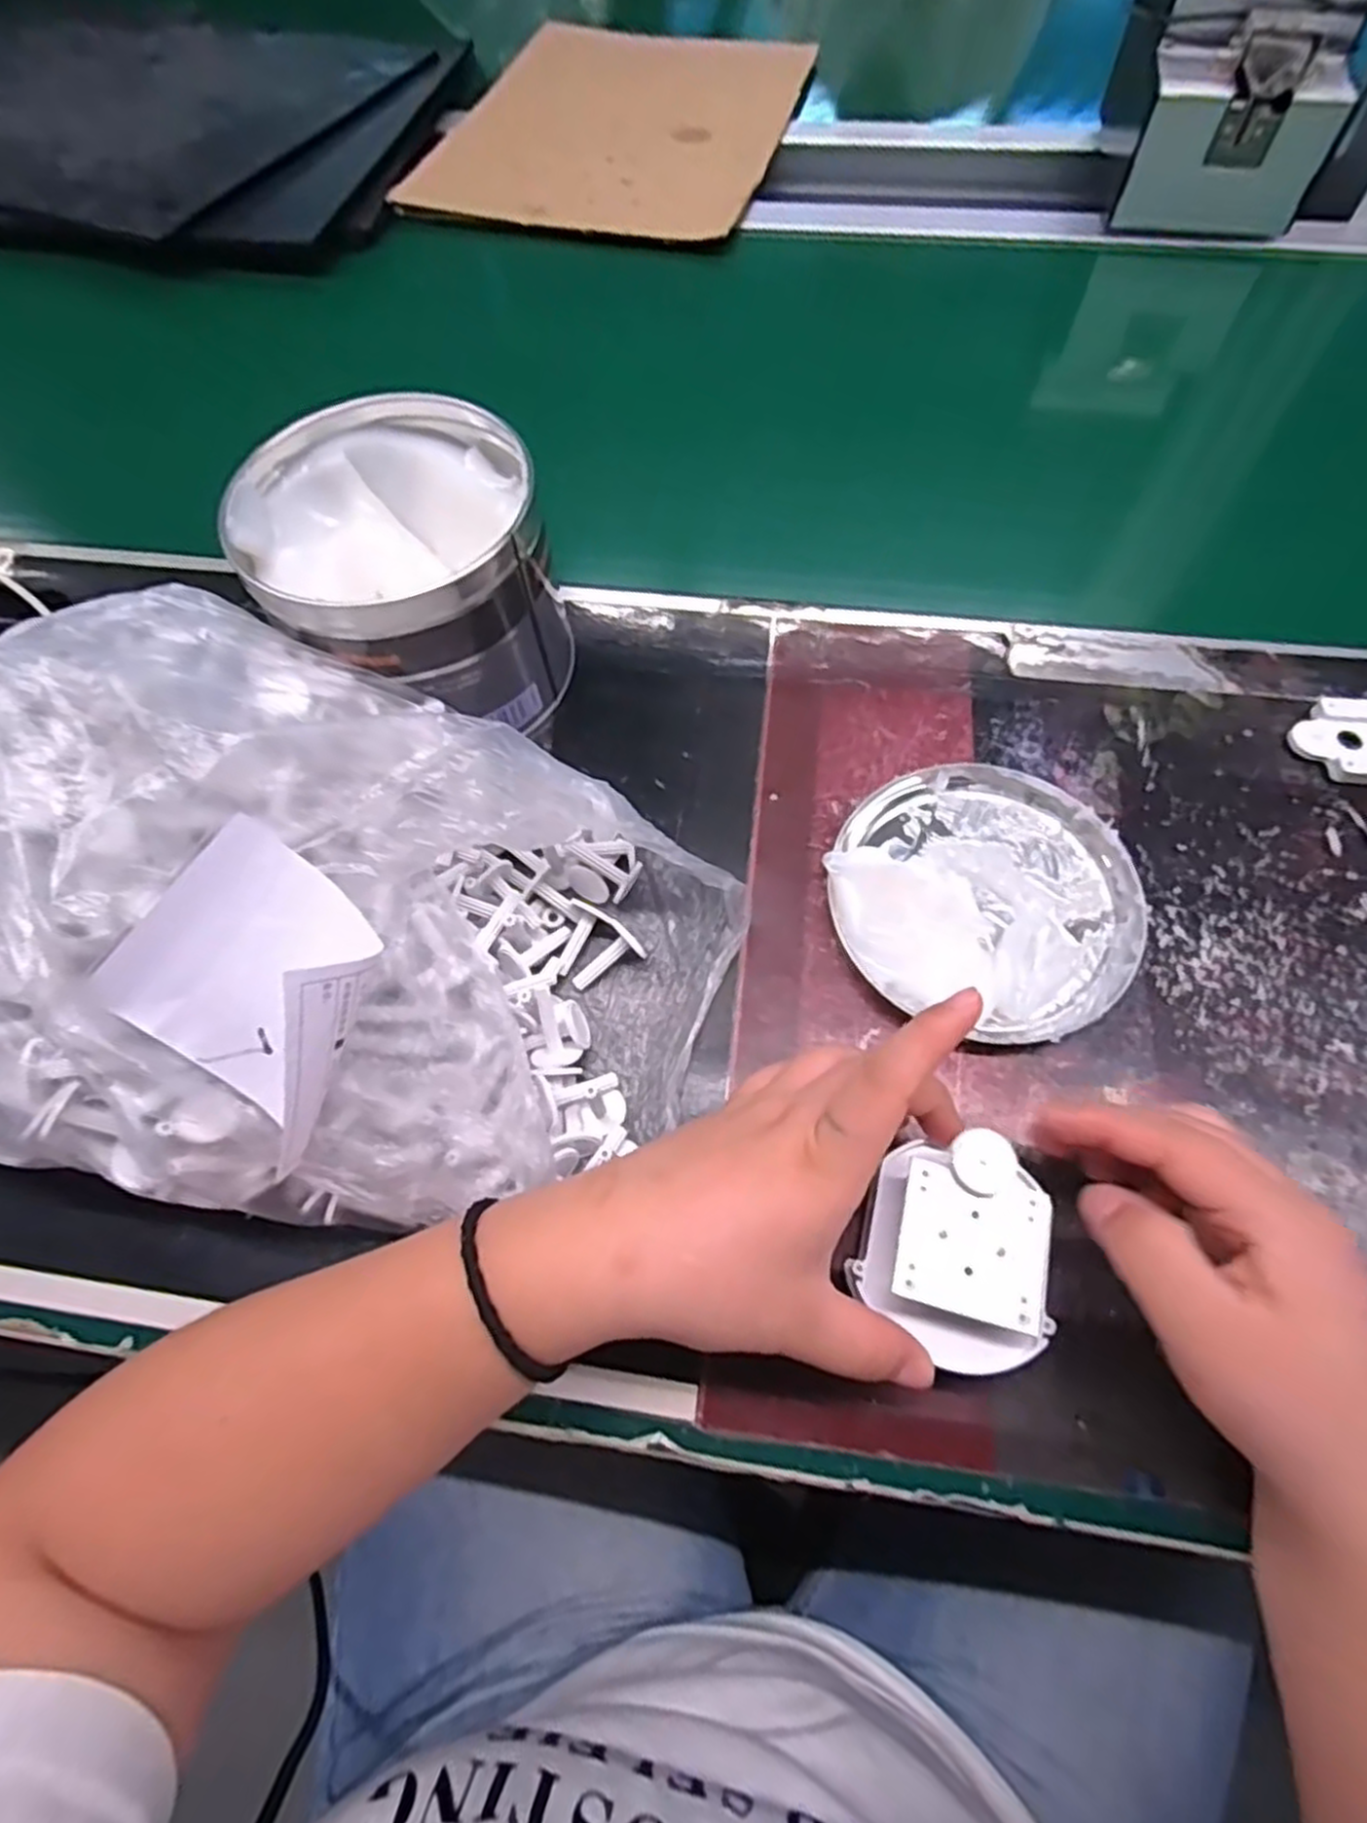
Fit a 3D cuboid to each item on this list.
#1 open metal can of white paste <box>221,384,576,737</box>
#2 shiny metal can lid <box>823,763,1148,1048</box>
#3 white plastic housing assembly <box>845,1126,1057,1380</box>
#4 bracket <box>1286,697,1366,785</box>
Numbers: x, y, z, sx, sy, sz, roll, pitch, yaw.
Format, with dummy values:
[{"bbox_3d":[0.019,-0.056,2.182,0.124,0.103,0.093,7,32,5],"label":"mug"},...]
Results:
[{"bbox_3d":[-0.124,-0.150,0.355,0.119,0.090,0.122,0,65,1],"label":"open metal can of white paste"},{"bbox_3d":[0.130,-0.011,0.326,0.126,0.029,0.123,23,68,11],"label":"shiny metal can lid"},{"bbox_3d":[0.087,0.108,0.248,0.057,0.019,0.068,7,65,5],"label":"white plastic housing assembly"},{"bbox_3d":[0.317,-0.081,0.361,0.054,0.010,0.048,5,65,3],"label":"bracket"}]

